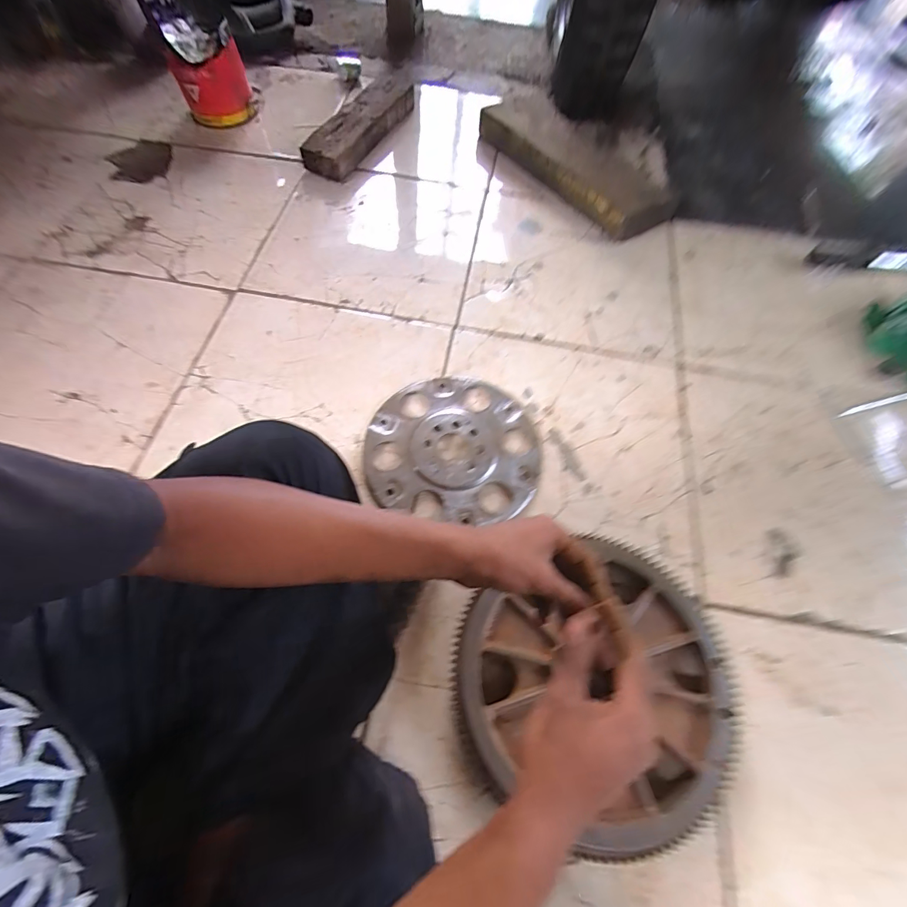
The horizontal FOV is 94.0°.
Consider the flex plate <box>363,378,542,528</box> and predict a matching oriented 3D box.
[{"bbox_3d":[-0.001,-0.020,0.651,0.259,0.015,0.246,0,63,0],"label":"flex plate"}]

